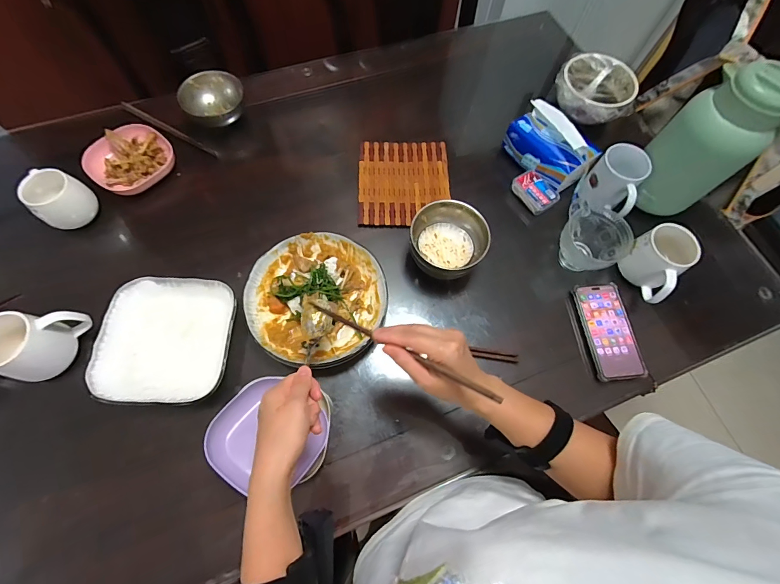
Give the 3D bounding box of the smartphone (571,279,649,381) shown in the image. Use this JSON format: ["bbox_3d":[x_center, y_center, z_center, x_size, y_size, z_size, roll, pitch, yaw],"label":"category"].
[{"bbox_3d":[0.373,0.064,0.607,0.076,0.016,0.165,-5,69,-5],"label":"smartphone"}]

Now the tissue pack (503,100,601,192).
[{"bbox_3d":[0.312,-0.289,0.694,0.081,0.095,0.164,-36,74,-15],"label":"tissue pack"}]

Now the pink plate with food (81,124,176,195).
[{"bbox_3d":[-0.505,-0.262,0.691,0.149,0.039,0.135,-36,74,-15],"label":"pink plate with food"}]

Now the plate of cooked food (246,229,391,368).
[{"bbox_3d":[-0.118,0.010,0.584,0.212,0.065,0.218,1,68,-2],"label":"plate of cooked food"}]

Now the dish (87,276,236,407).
[{"bbox_3d":[-0.349,0.077,0.567,0.199,0.040,0.199,3,68,-1],"label":"dish"}]

